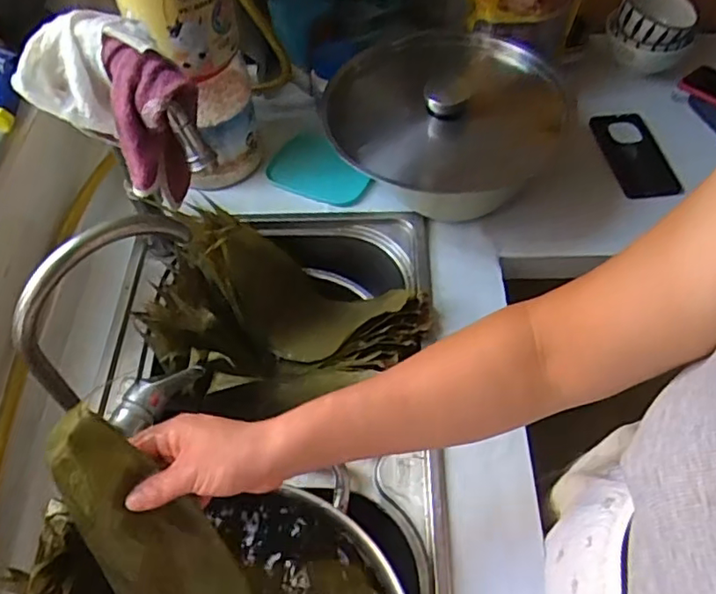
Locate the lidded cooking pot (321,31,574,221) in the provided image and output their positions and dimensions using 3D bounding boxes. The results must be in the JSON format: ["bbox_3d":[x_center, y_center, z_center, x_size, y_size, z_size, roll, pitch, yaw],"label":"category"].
[{"bbox_3d":[0.117,-0.215,0.805,0.288,0.128,0.276,-1,55,1],"label":"lidded cooking pot"}]

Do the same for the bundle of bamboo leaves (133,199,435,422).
[{"bbox_3d":[-0.094,0.040,0.729,0.326,0.174,0.231,19,58,14],"label":"bundle of bamboo leaves"}]

